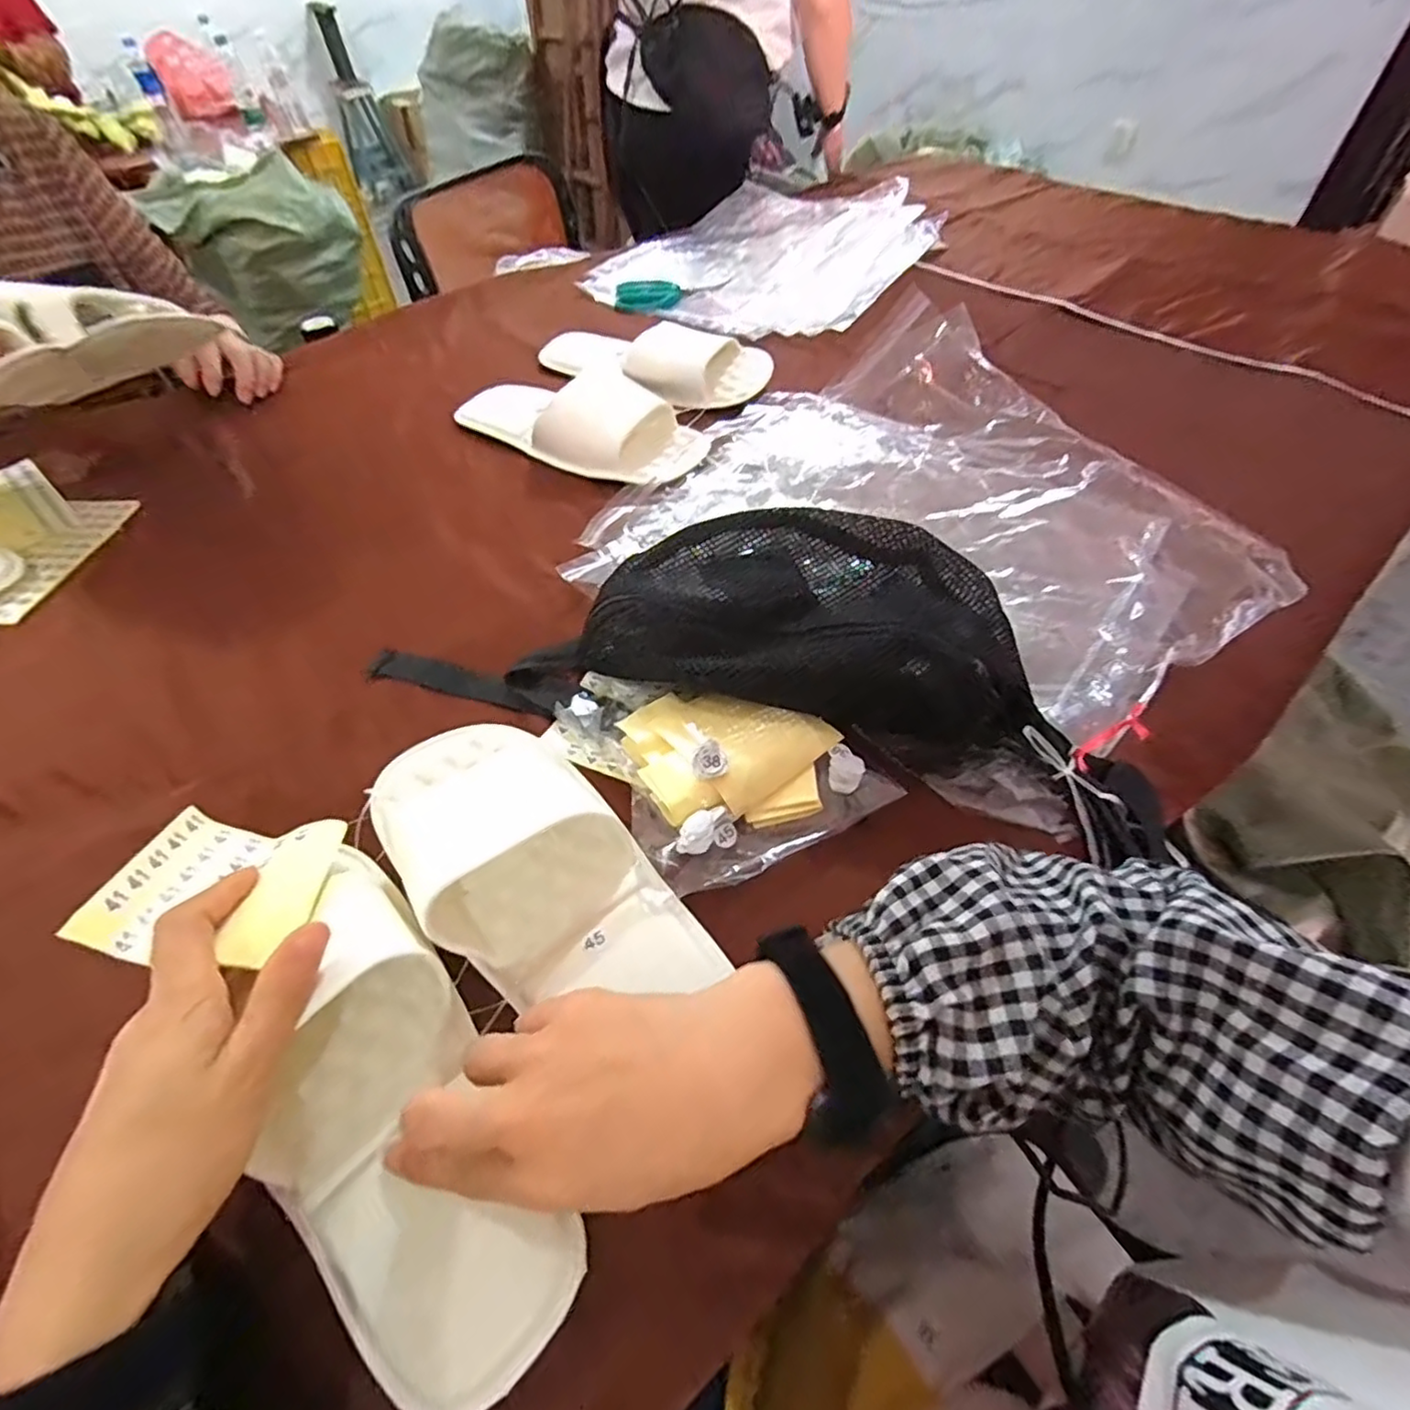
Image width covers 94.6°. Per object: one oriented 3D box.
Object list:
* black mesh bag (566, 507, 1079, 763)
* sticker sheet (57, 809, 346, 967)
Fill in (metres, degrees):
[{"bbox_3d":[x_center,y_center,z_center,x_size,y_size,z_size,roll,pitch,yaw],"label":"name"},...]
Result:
[{"bbox_3d":[0.074,-0.056,0.422,0.289,0.060,0.136,9,52,10],"label":"black mesh bag"},{"bbox_3d":[-0.224,0.083,0.304,0.078,0.012,0.085,13,26,-15],"label":"sticker sheet"}]

